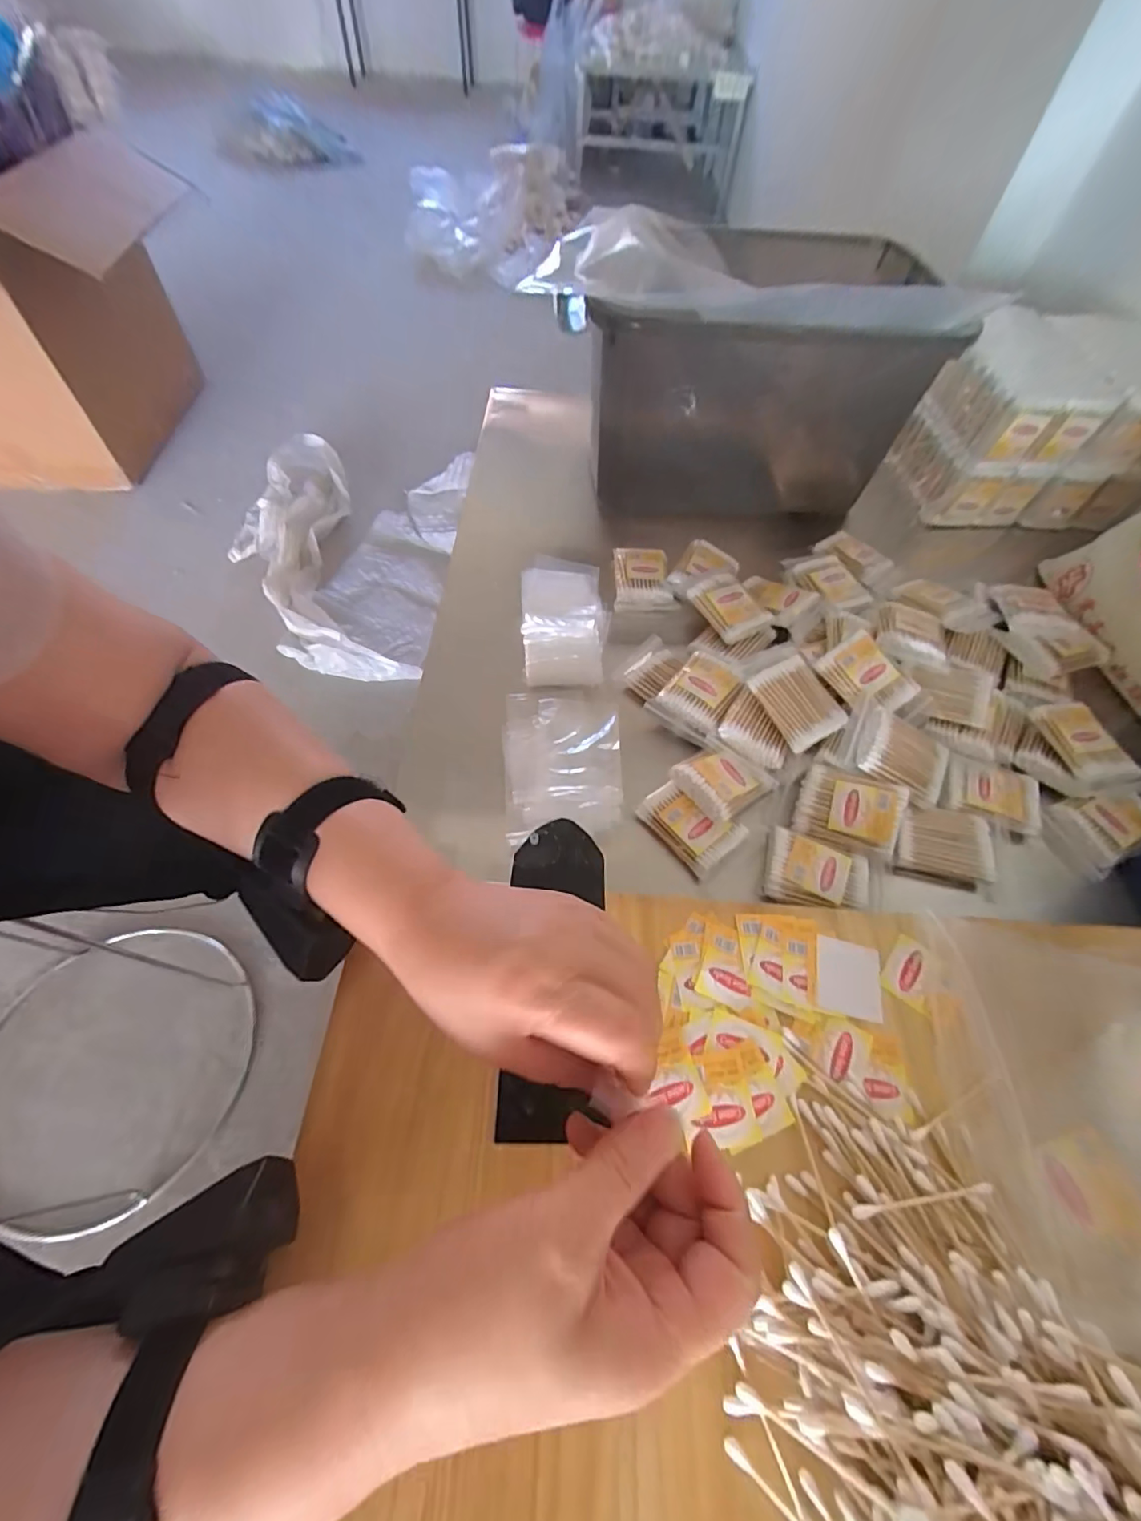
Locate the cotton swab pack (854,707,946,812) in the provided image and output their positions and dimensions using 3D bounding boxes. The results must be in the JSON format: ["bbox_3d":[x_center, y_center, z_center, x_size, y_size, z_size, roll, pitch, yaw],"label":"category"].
[{"bbox_3d":[0.267,-0.003,0.429,0.075,0.013,0.059,31,70,-8],"label":"cotton swab pack"}]

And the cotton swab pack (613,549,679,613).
[{"bbox_3d":[0.077,-0.190,0.562,0.062,0.018,0.086,2,58,-2],"label":"cotton swab pack"}]

